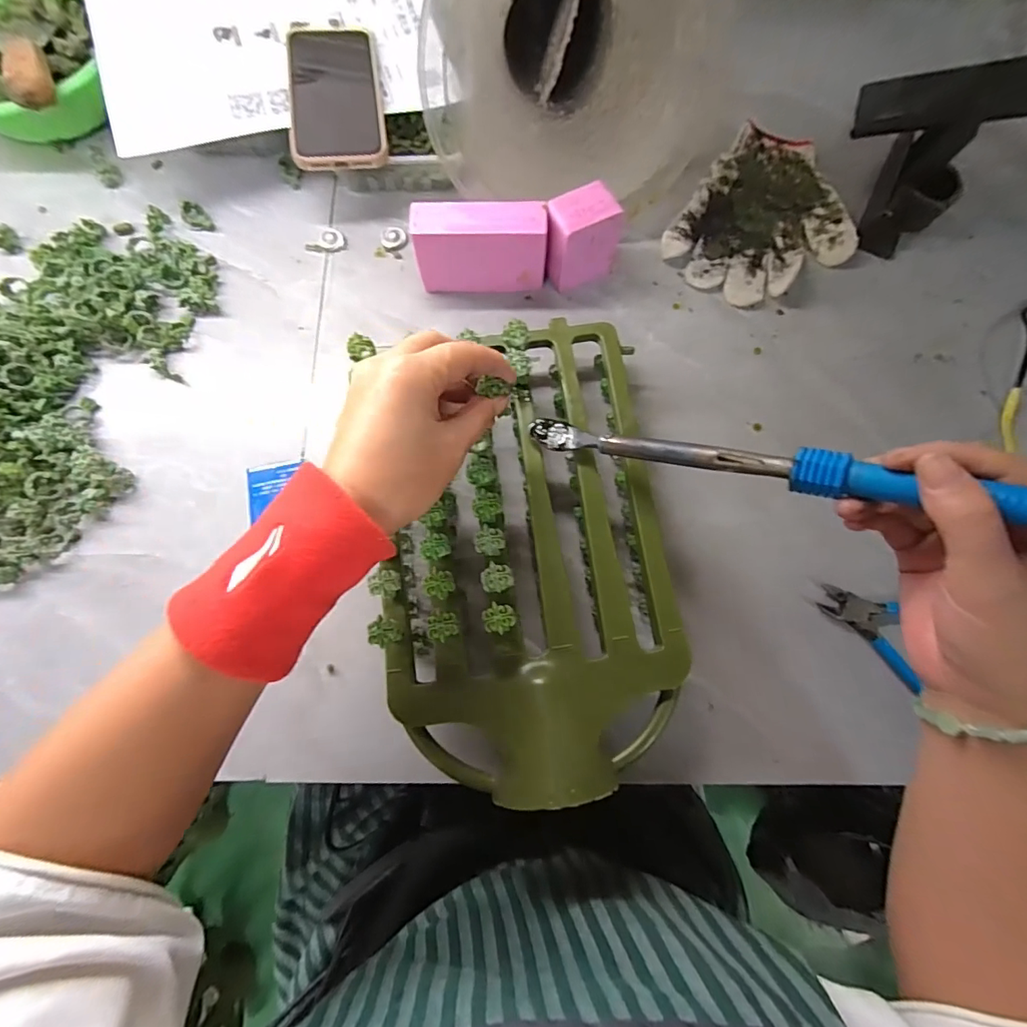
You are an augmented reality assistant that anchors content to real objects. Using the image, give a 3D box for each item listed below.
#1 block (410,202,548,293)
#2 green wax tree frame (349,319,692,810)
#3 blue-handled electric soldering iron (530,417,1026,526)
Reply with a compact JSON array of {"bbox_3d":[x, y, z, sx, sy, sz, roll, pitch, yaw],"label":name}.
[{"bbox_3d":[-0.027,-0.224,0.419,0.106,0.068,0.035,-2,76,-1],"label":"block"},{"bbox_3d":[0.013,0.016,0.355,0.216,0.082,0.327,-8,76,-3],"label":"green wax tree frame"},{"bbox_3d":[0.138,-0.027,0.286,0.296,0.028,0.023,15,73,36],"label":"blue-handled electric soldering iron"}]

